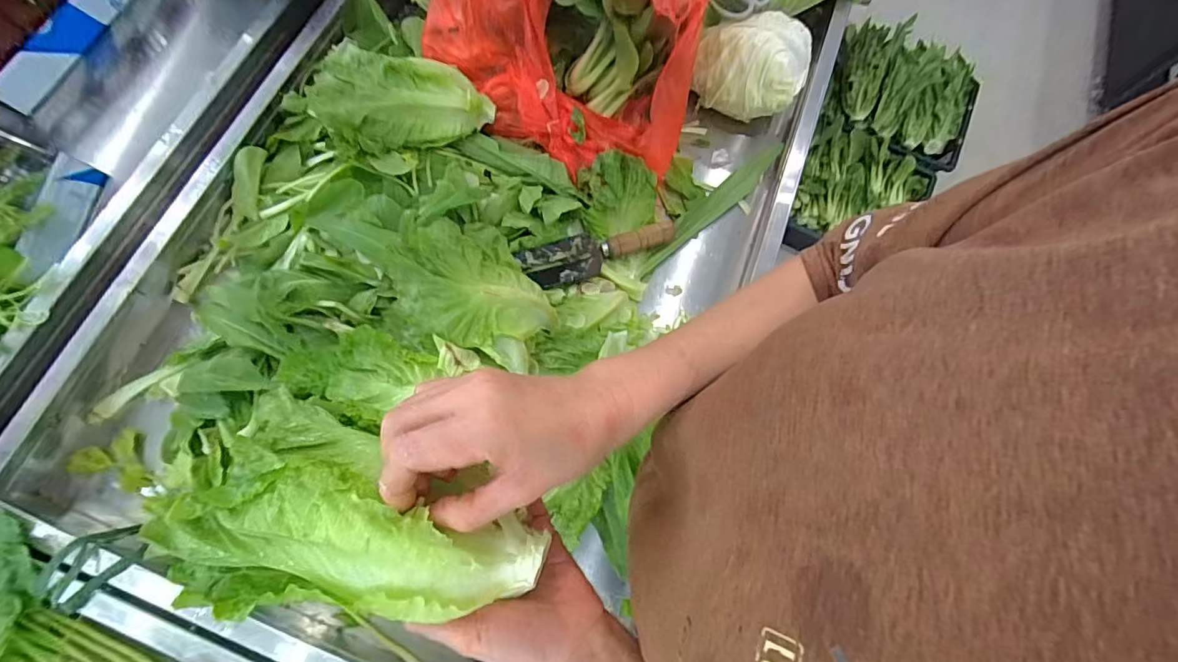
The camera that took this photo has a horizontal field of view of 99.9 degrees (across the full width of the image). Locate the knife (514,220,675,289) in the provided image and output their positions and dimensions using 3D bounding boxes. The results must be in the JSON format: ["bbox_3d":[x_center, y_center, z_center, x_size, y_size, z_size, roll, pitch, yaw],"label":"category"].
[{"bbox_3d":[0.012,-0.106,0.679,0.221,0.035,0.062,-15,74,-7],"label":"knife"}]

